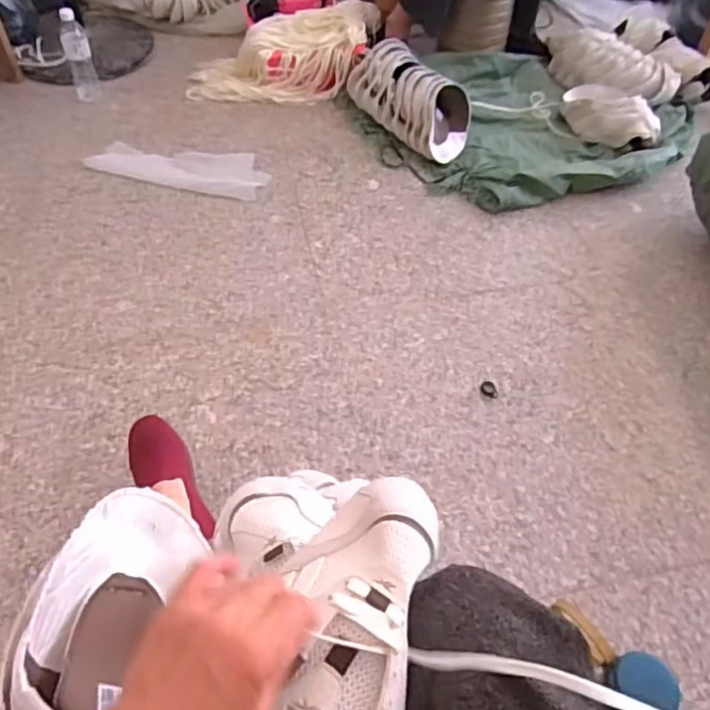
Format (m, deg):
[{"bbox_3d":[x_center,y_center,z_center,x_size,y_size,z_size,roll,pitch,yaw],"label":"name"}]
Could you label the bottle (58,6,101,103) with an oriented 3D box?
[{"bbox_3d":[-0.684,-0.744,1.542,0.063,0.197,0.058,-15,55,-15],"label":"bottle"}]

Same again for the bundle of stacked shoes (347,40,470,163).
[{"bbox_3d":[0.146,-0.654,1.581,0.183,0.128,0.393,-29,60,-24],"label":"bundle of stacked shoes"}]

